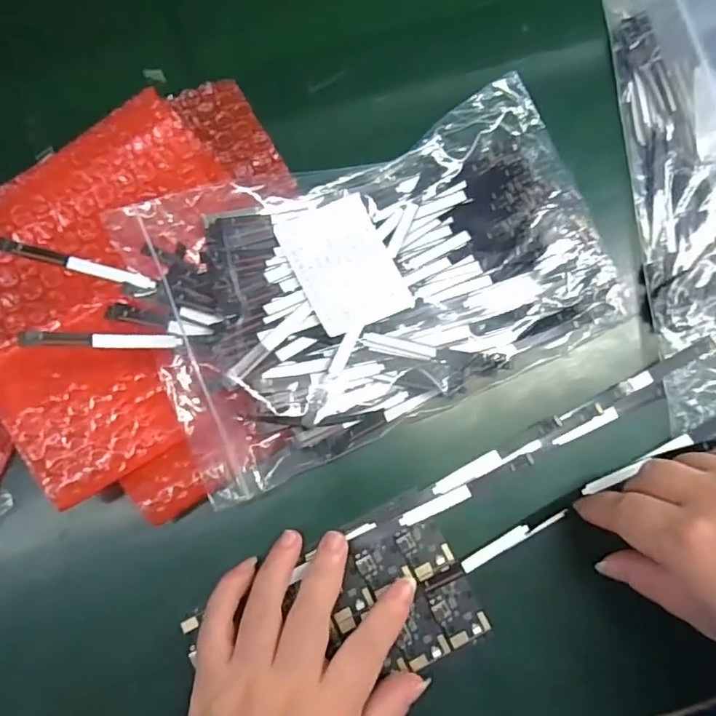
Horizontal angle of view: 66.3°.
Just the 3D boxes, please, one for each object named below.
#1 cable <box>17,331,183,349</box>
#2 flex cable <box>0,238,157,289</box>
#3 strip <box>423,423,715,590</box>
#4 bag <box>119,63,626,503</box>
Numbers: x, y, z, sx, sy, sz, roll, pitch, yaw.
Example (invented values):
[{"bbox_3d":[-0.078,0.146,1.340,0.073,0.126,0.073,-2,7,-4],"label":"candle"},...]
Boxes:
[{"bbox_3d":[-0.112,-0.008,0.244,0.063,0.004,0.007,-1,79,-28],"label":"cable"},{"bbox_3d":[-0.128,-0.043,0.252,0.066,0.004,0.006,14,79,-19],"label":"flex cable"},{"bbox_3d":[0.113,0.071,0.275,0.177,0.012,0.007,-29,82,-1],"label":"strip"},{"bbox_3d":[0.013,-0.043,0.278,0.230,0.035,0.155,-21,81,-5],"label":"bag"}]

